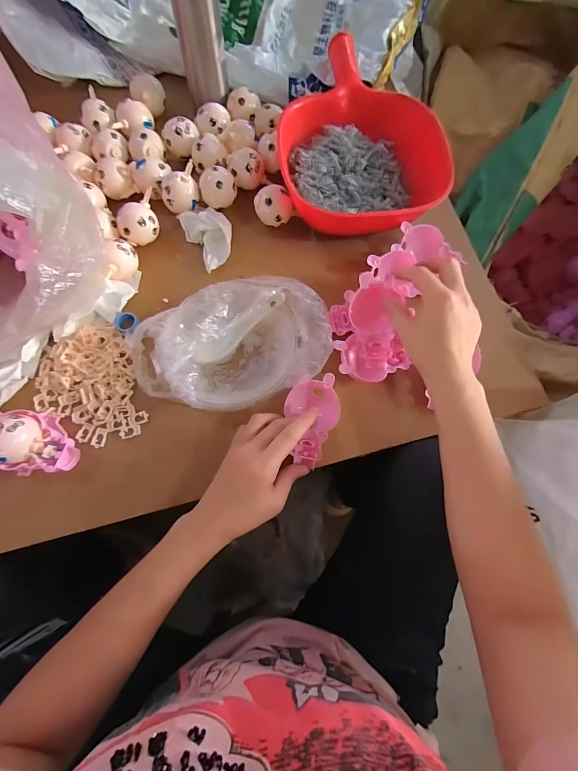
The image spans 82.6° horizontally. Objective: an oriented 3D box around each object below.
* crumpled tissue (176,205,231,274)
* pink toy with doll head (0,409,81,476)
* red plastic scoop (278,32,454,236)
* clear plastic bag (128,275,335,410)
[{"bbox_3d":[-0.103,-0.198,0.428,0.055,0.034,0.079,-24,76,-8],"label":"crumpled tissue"},{"bbox_3d":[-0.268,0.058,0.346,0.087,0.056,0.067,-4,74,-3],"label":"pink toy with doll head"},{"bbox_3d":[0.094,-0.323,0.446,0.208,0.074,0.281,1,74,-1],"label":"red plastic scoop"},{"bbox_3d":[-0.063,-0.049,0.371,0.227,0.059,0.139,-12,74,-5],"label":"clear plastic bag"}]

